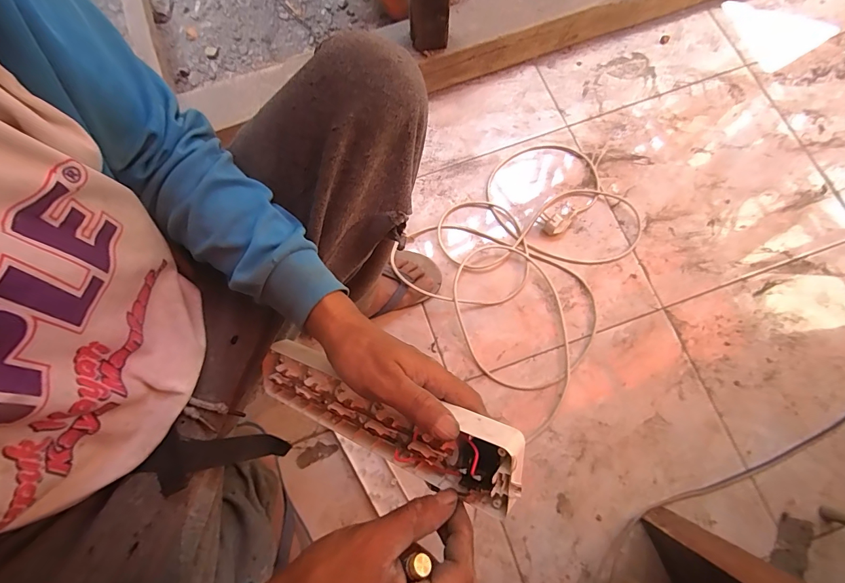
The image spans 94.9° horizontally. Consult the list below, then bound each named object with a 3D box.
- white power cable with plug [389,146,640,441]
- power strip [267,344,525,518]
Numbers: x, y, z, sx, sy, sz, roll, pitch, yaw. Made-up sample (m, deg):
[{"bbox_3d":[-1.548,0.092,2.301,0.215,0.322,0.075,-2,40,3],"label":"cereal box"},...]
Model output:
[{"bbox_3d":[0.212,-0.043,0.699,0.402,0.038,0.407,-40,79,-7],"label":"white power cable with plug"},{"bbox_3d":[-0.048,0.101,0.327,0.270,0.035,0.059,12,76,34],"label":"power strip"}]

